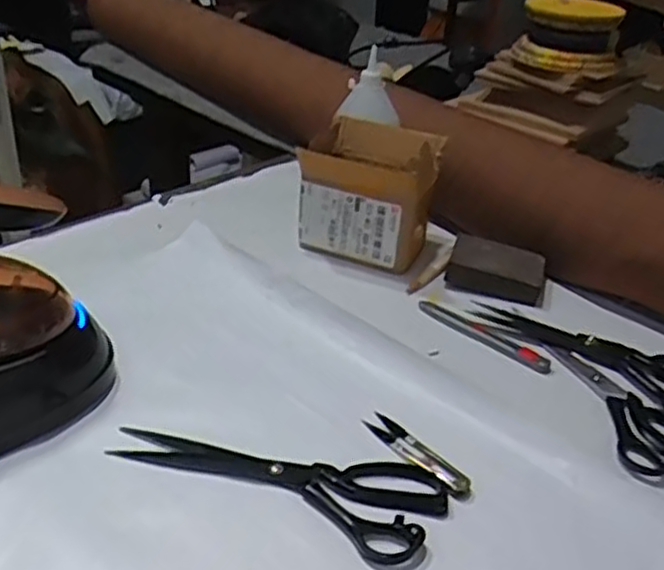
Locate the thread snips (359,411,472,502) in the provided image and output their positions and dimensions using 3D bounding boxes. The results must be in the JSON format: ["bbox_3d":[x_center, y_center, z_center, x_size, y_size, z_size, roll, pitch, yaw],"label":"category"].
[{"bbox_3d":[0.064,0.128,0.565,0.025,0.011,0.101,-22,40,-38],"label":"thread snips"}]

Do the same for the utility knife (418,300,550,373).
[{"bbox_3d":[0.144,0.047,0.705,0.142,0.006,0.022,28,37,32],"label":"utility knife"}]

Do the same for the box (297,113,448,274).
[{"bbox_3d":[0.040,-0.101,0.808,0.134,0.122,0.105,15,32,15],"label":"box"}]

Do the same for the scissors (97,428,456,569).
[{"bbox_3d":[-0.039,0.135,0.537,0.237,0.012,0.083,15,32,15],"label":"scissors"}]

